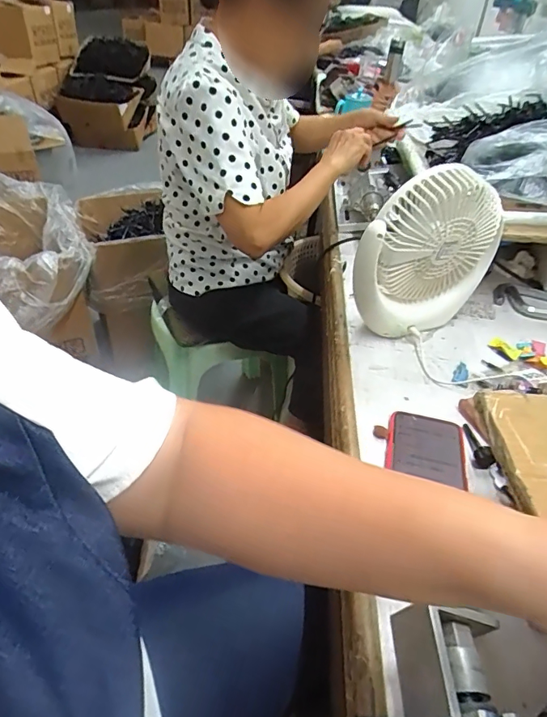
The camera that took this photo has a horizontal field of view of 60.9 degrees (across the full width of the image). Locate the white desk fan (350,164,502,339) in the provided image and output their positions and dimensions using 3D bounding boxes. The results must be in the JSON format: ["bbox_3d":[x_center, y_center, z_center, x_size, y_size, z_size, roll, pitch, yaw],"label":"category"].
[{"bbox_3d":[0.191,-0.128,0.590,0.181,0.211,0.066,-17,45,-23],"label":"white desk fan"}]

